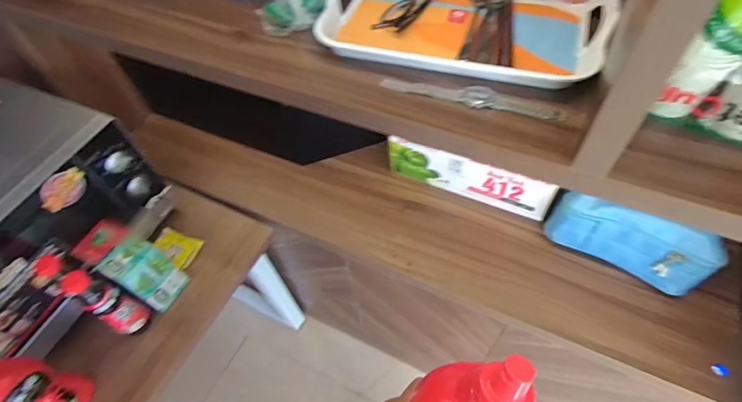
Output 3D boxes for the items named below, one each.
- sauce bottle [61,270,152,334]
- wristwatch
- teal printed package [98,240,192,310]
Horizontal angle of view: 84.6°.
[{"bbox_3d":[-0.451,0.175,0.698,0.044,0.175,0.055,20,59,18],"label":"sauce bottle"},{"bbox_3d":[0.118,-0.124,0.485,0.210,0.007,0.033,14,57,14],"label":"wristwatch"},{"bbox_3d":[-0.409,0.132,0.742,0.054,0.146,0.080,24,60,20],"label":"teal printed package"}]

